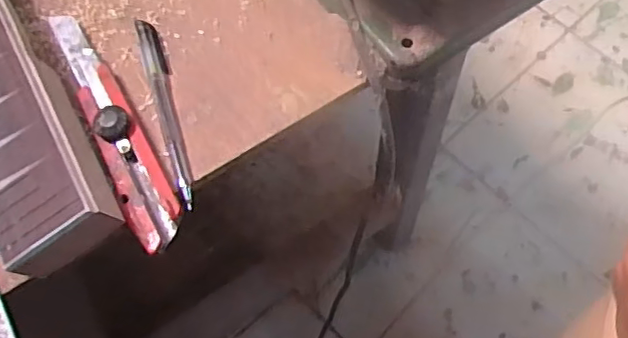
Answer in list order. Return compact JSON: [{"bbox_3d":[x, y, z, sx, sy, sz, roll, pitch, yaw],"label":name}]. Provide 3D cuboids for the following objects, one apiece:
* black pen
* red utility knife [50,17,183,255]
[{"bbox_3d":[-0.095,-0.040,0.386,0.014,0.009,0.143,-18,65,-7],"label":"black pen"},{"bbox_3d":[-0.130,-0.031,0.376,0.030,0.018,0.183,-28,67,-11],"label":"red utility knife"}]

